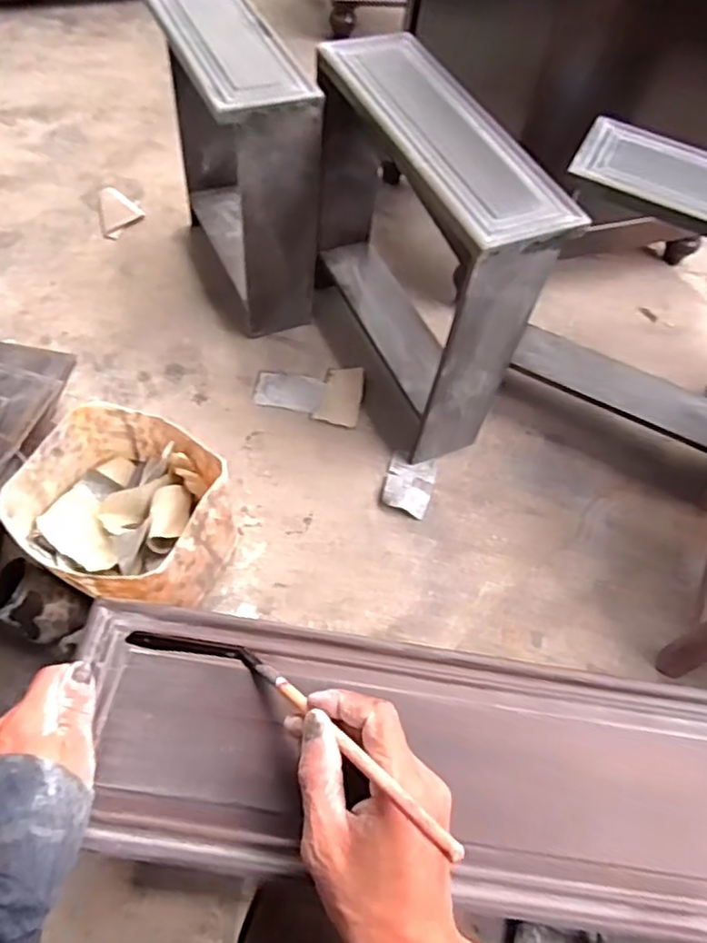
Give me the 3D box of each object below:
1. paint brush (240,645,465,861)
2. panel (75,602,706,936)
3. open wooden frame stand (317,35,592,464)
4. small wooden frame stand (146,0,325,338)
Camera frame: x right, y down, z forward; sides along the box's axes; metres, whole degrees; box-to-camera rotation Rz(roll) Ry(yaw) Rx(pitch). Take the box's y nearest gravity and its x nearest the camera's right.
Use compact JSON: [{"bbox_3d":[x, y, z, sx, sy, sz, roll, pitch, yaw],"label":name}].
[{"bbox_3d":[-0.015,0.146,0.366,0.009,0.005,0.217,-38,30,-23],"label":"paint brush"},{"bbox_3d":[0.182,0.210,0.419,0.715,0.024,0.153,10,60,0],"label":"panel"},{"bbox_3d":[0.086,-0.303,0.921,0.160,0.393,0.425,-20,62,-17],"label":"open wooden frame stand"},{"bbox_3d":[-0.165,-0.469,0.991,0.146,0.350,0.344,-19,62,-17],"label":"small wooden frame stand"}]

